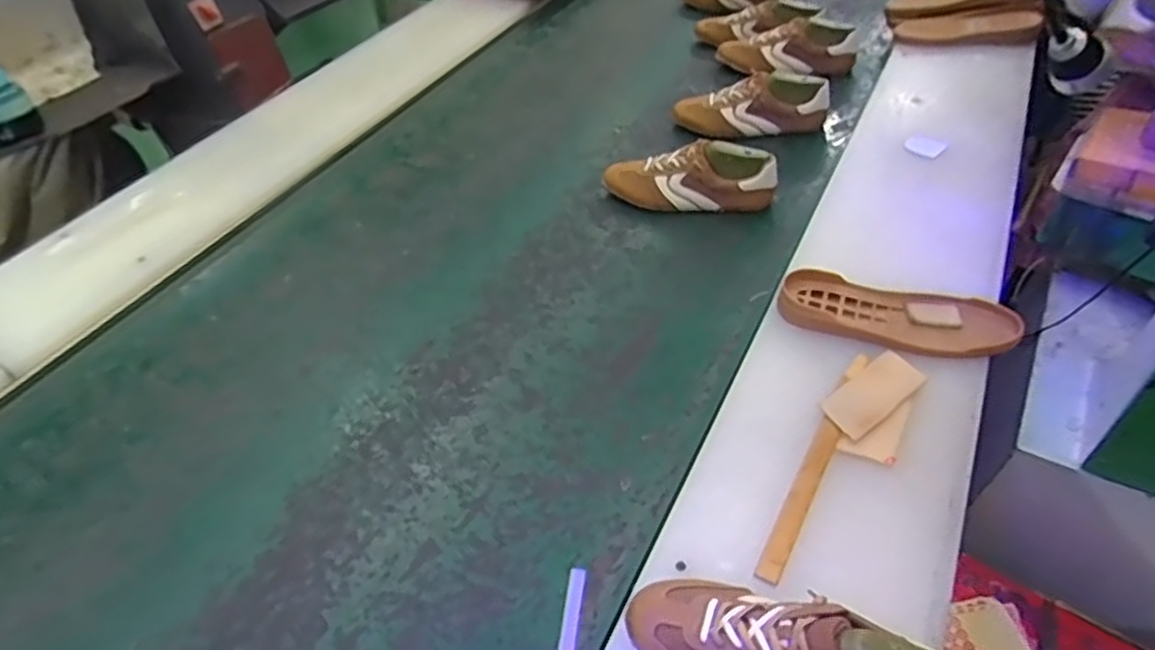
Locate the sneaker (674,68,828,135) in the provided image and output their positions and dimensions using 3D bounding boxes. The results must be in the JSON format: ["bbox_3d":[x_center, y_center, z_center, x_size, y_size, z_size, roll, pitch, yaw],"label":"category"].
[{"bbox_3d":[0.313,-0.405,1.225,0.271,0.089,0.103,5,47,11],"label":"sneaker"}]

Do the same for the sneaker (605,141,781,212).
[{"bbox_3d":[0.177,-0.241,1.091,0.277,0.094,0.080,11,48,16],"label":"sneaker"}]

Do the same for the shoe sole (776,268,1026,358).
[{"bbox_3d":[0.373,-0.016,0.796,0.253,0.033,0.091,11,48,16],"label":"shoe sole"}]

